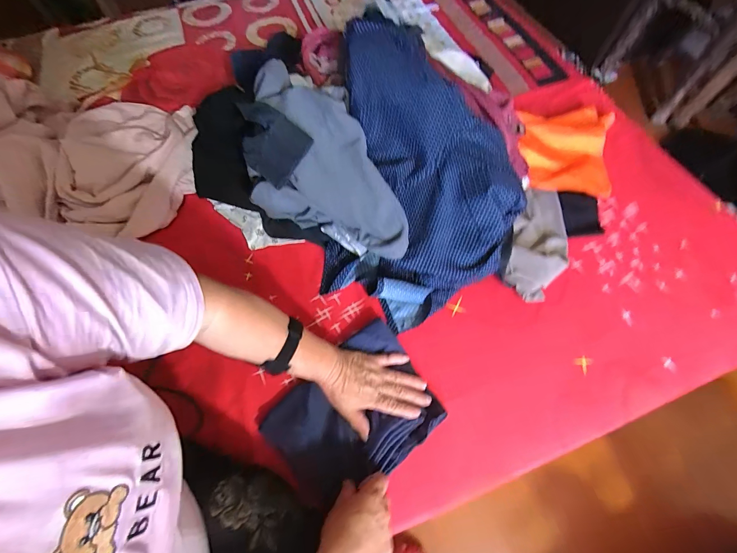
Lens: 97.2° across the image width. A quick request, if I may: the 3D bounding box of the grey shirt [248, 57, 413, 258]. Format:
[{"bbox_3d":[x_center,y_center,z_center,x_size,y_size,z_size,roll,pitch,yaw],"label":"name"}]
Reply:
[{"bbox_3d":[-0.101,-0.174,0.555,0.182,0.153,0.402,-40,71,-16],"label":"grey shirt"}]

